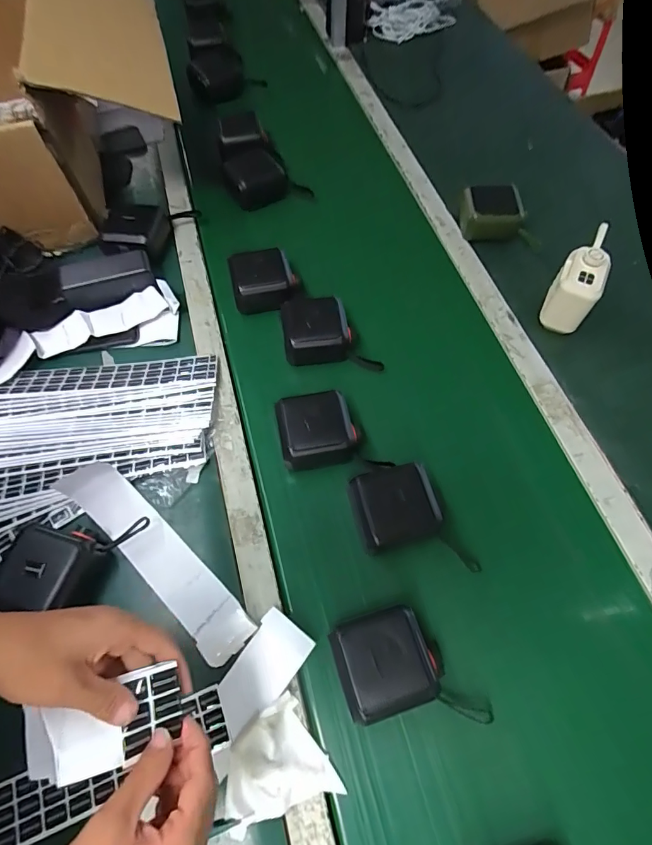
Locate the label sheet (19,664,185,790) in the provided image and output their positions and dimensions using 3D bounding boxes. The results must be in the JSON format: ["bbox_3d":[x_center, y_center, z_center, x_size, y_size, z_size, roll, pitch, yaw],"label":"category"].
[{"bbox_3d":[-0.156,0.217,0.320,0.100,0.011,0.052,-10,64,-18],"label":"label sheet"}]

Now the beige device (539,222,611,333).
[{"bbox_3d":[0.375,-0.209,0.662,0.064,0.105,0.131,30,66,15],"label":"beige device"}]

